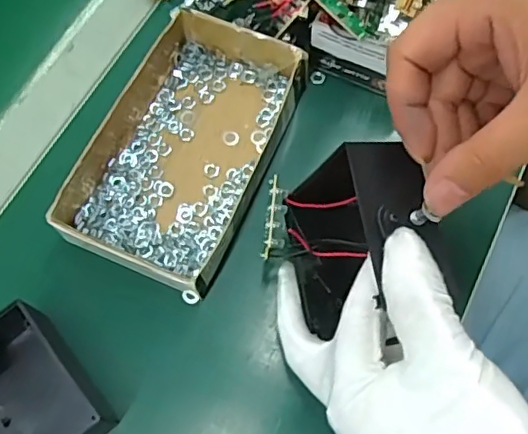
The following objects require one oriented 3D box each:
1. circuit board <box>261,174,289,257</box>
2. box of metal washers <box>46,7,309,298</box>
[{"bbox_3d":[0.007,0.000,0.326,0.012,0.007,0.048,6,81,5],"label":"circuit board"},{"bbox_3d":[-0.055,-0.049,0.374,0.119,0.032,0.178,19,70,10],"label":"box of metal washers"}]

